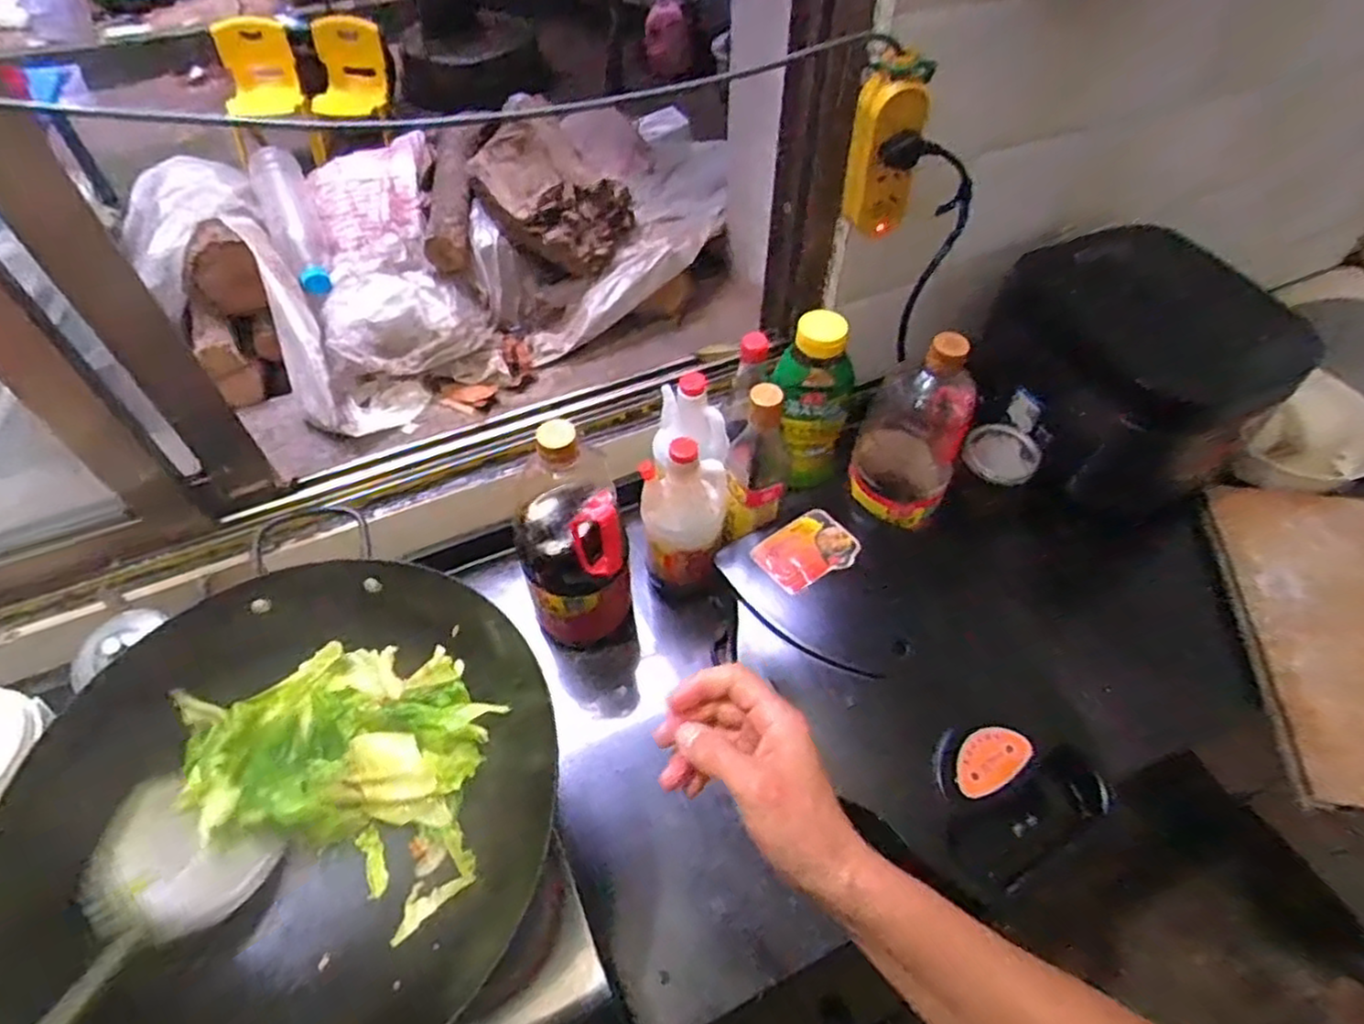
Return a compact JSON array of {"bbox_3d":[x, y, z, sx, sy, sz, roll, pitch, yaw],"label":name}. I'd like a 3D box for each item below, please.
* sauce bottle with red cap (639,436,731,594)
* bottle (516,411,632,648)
[{"bbox_3d":[0.002,0.007,0.725,0.092,0.177,0.074,3,52,3],"label":"sauce bottle with red cap"},{"bbox_3d":[-0.109,0.042,0.693,0.098,0.309,0.081,10,53,8],"label":"bottle"}]

